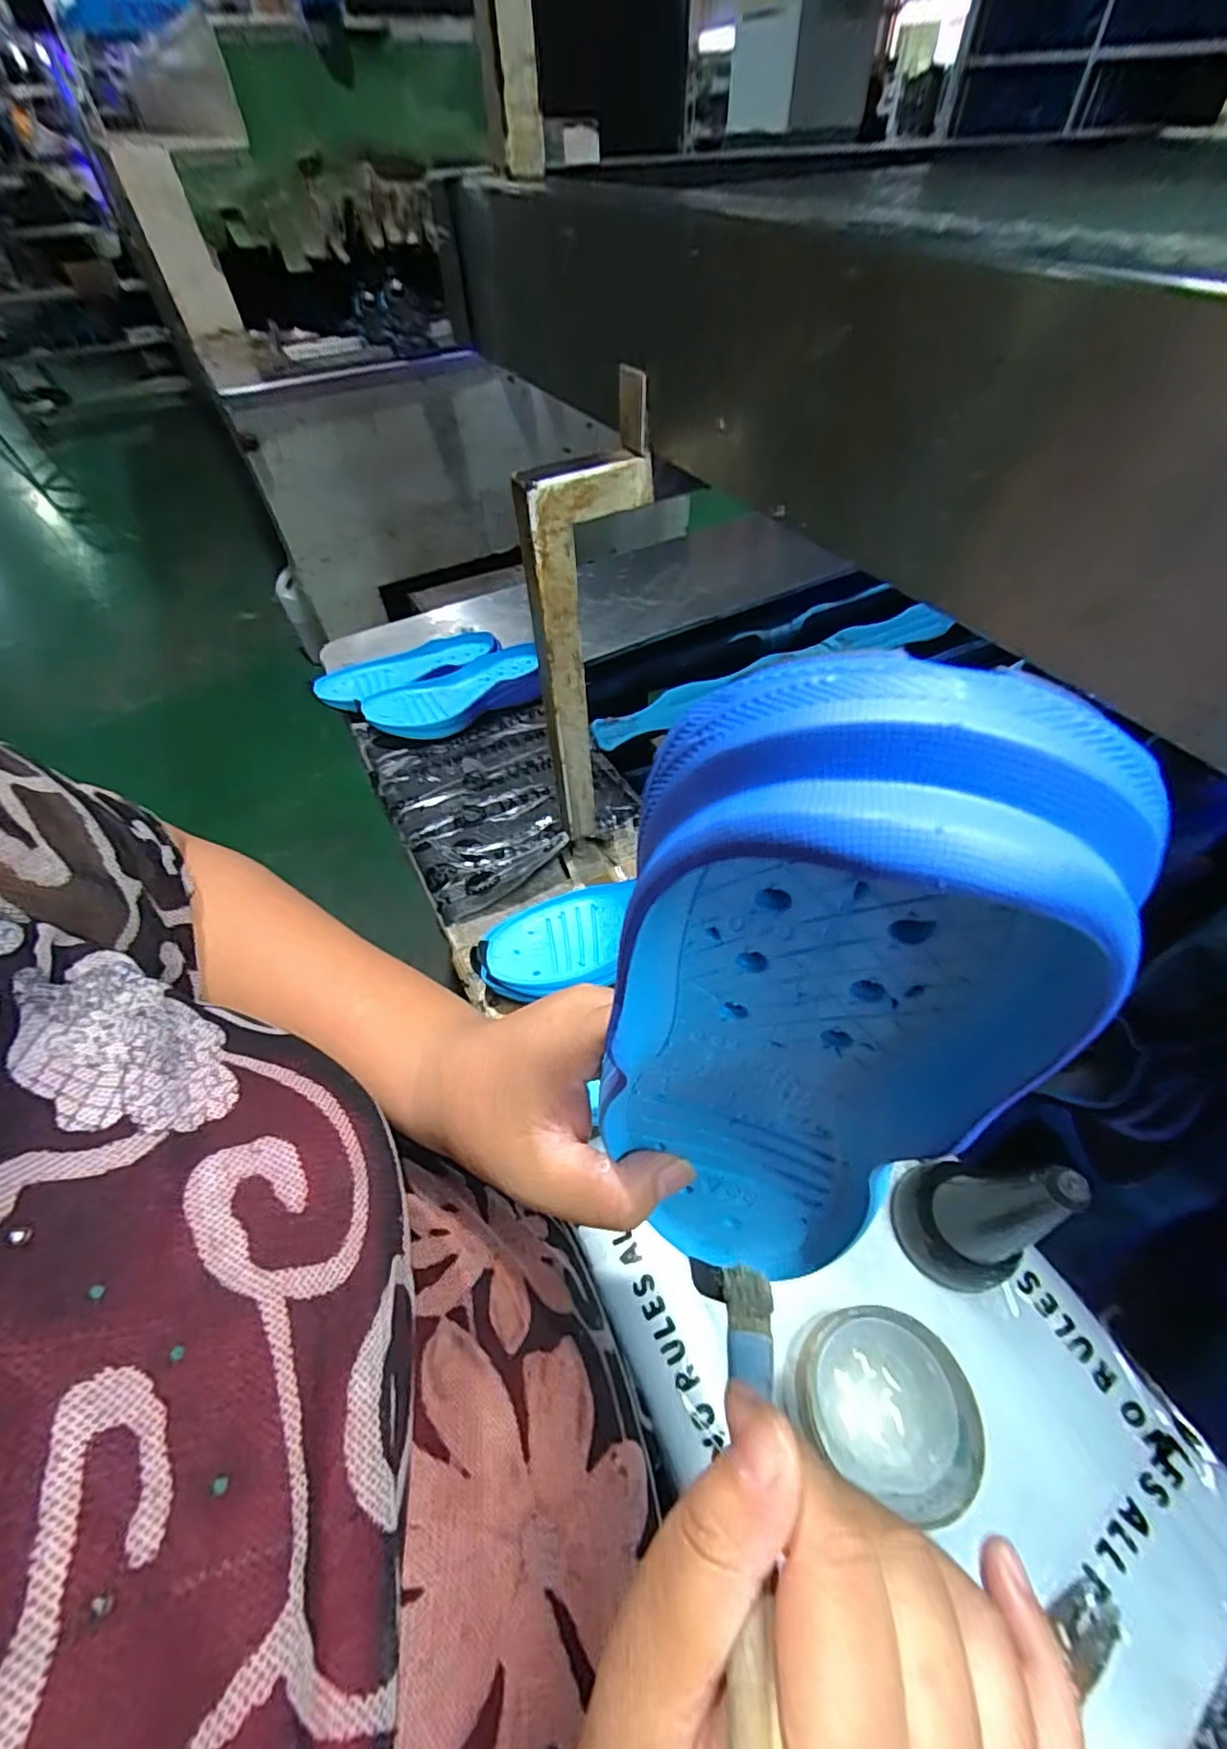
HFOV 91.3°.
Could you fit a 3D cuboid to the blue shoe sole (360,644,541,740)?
[{"bbox_3d":[-0.184,-0.212,0.712,0.208,0.042,0.096,-22,55,-16],"label":"blue shoe sole"}]

